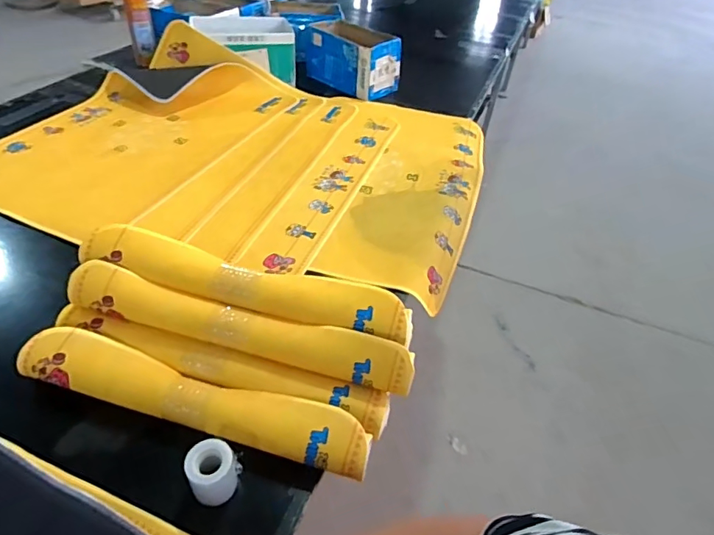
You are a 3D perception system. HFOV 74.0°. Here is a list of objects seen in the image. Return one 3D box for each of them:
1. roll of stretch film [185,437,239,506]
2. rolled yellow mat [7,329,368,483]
[{"bbox_3d":[-0.175,0.249,0.576,0.054,0.062,0.051,4,42,-3],"label":"roll of stretch film"},{"bbox_3d":[-0.225,0.182,0.646,0.497,0.064,0.072,15,42,9],"label":"rolled yellow mat"}]

